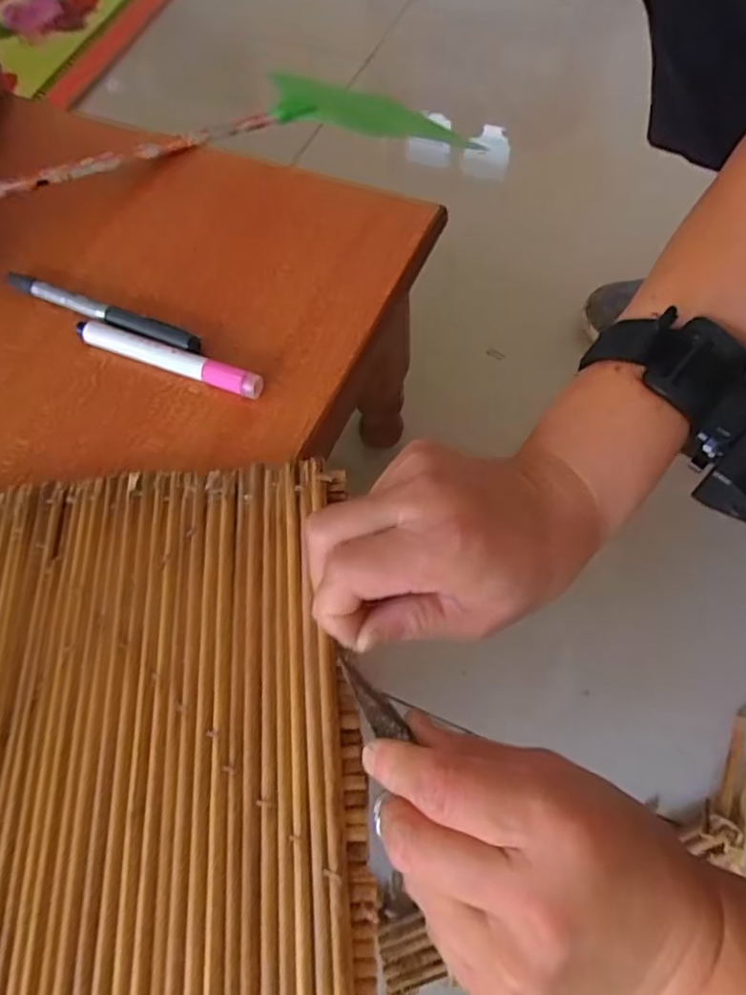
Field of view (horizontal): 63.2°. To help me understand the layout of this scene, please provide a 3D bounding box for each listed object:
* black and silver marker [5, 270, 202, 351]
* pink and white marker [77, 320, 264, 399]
[{"bbox_3d":[-0.156,-0.109,0.347,0.133,0.008,0.014,23,68,13],"label":"black and silver marker"},{"bbox_3d":[-0.112,-0.076,0.330,0.113,0.011,0.011,20,67,12],"label":"pink and white marker"}]

